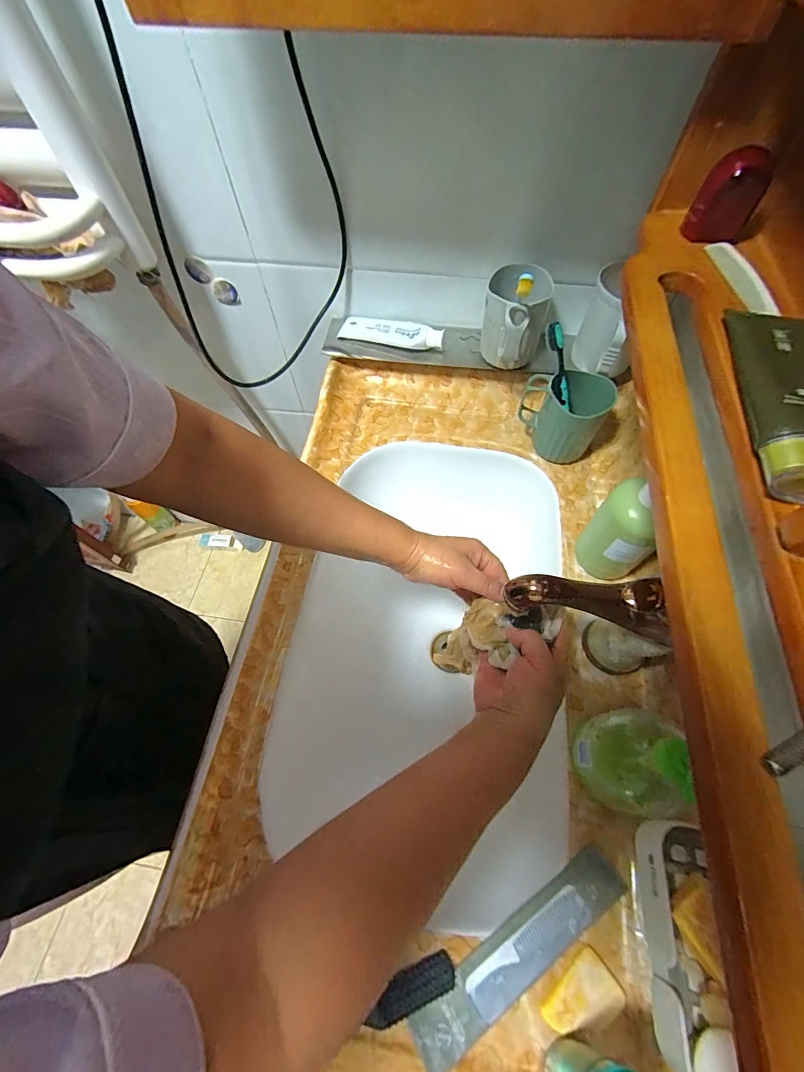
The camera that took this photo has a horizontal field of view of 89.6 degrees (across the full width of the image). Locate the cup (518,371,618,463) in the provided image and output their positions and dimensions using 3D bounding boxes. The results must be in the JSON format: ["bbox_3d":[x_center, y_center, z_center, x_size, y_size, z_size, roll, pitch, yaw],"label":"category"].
[{"bbox_3d":[0.229,-0.171,0.566,0.083,0.117,0.113,-27,65,-12],"label":"cup"}]

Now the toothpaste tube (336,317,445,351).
[{"bbox_3d":[-0.019,-0.316,0.631,0.164,0.028,0.031,13,63,8],"label":"toothpaste tube"}]

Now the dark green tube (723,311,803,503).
[{"bbox_3d":[0.244,-0.098,0.259,0.043,0.029,0.166,15,64,9],"label":"dark green tube"}]

